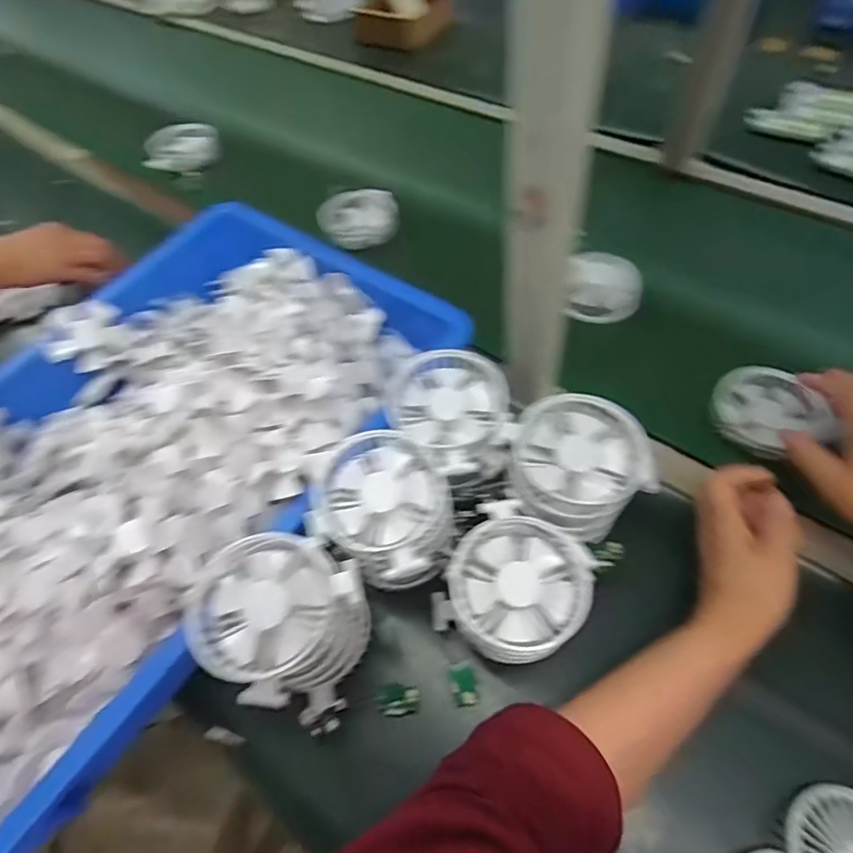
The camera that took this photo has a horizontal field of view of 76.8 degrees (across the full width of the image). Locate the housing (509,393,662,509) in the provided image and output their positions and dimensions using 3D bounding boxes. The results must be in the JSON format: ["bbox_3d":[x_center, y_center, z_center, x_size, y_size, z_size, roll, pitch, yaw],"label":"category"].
[{"bbox_3d":[0.113,0.027,0.410,0.094,0.058,0.087,-22,57,-10],"label":"housing"}]

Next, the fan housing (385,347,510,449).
[{"bbox_3d":[0.014,-0.021,0.432,0.096,0.028,0.089,-2,56,3],"label":"fan housing"}]

